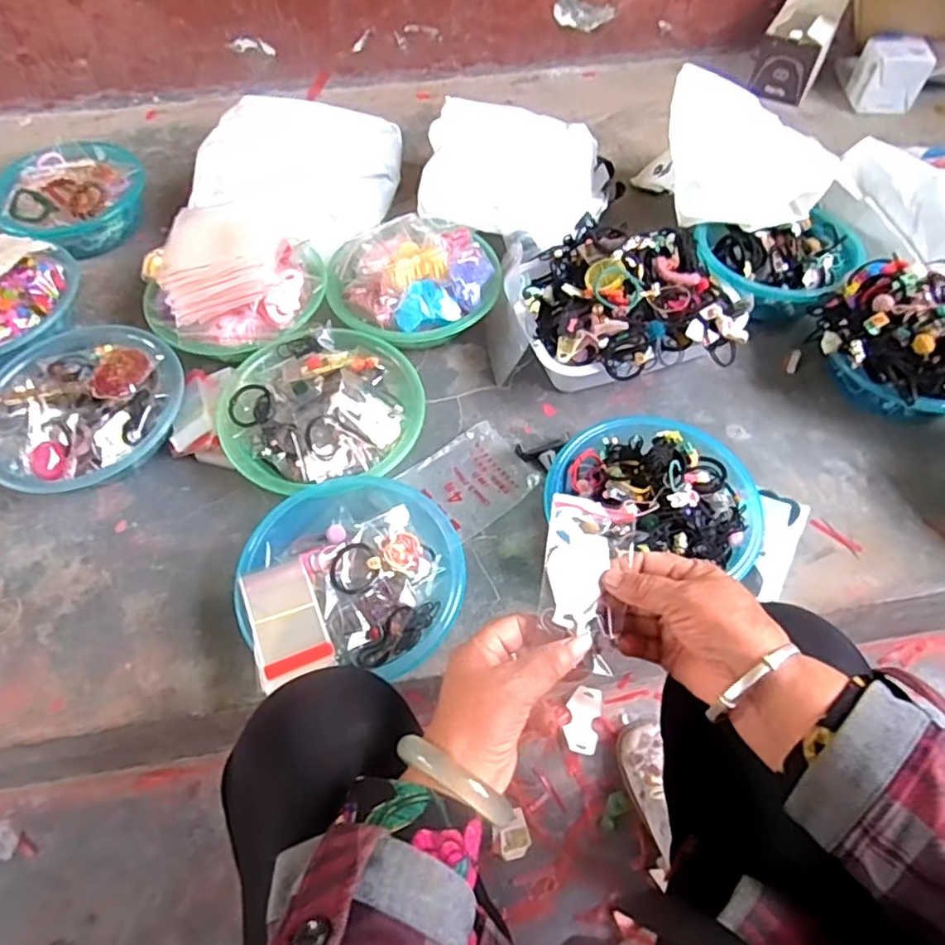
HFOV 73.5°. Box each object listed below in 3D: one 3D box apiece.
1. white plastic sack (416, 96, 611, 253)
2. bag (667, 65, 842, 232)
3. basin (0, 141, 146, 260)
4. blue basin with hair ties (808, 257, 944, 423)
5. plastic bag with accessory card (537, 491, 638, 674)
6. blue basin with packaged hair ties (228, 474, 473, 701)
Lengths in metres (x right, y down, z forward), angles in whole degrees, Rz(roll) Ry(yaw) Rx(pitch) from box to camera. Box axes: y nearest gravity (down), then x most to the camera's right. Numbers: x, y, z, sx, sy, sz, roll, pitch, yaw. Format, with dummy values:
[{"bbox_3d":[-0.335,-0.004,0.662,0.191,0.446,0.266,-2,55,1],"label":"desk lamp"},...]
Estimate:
[{"bbox_3d":[0.066,-0.466,0.998,0.282,0.107,0.289,19,60,13],"label":"white plastic sack"},{"bbox_3d":[0.403,-0.456,0.944,0.239,0.189,0.195,11,58,7],"label":"bag"},{"bbox_3d":[-0.629,-0.431,1.004,0.223,0.086,0.216,-28,61,-16],"label":"basin"},{"bbox_3d":[0.543,-0.164,0.795,0.218,0.153,0.190,38,65,22],"label":"blue basin with hair ties"},{"bbox_3d":[0.072,0.071,0.413,0.058,0.005,0.105,13,81,-7],"label":"plastic bag with accessory card"},{"bbox_3d":[-0.121,0.110,0.664,0.216,0.079,0.219,0,57,1],"label":"blue basin with packaged hair ties"}]

